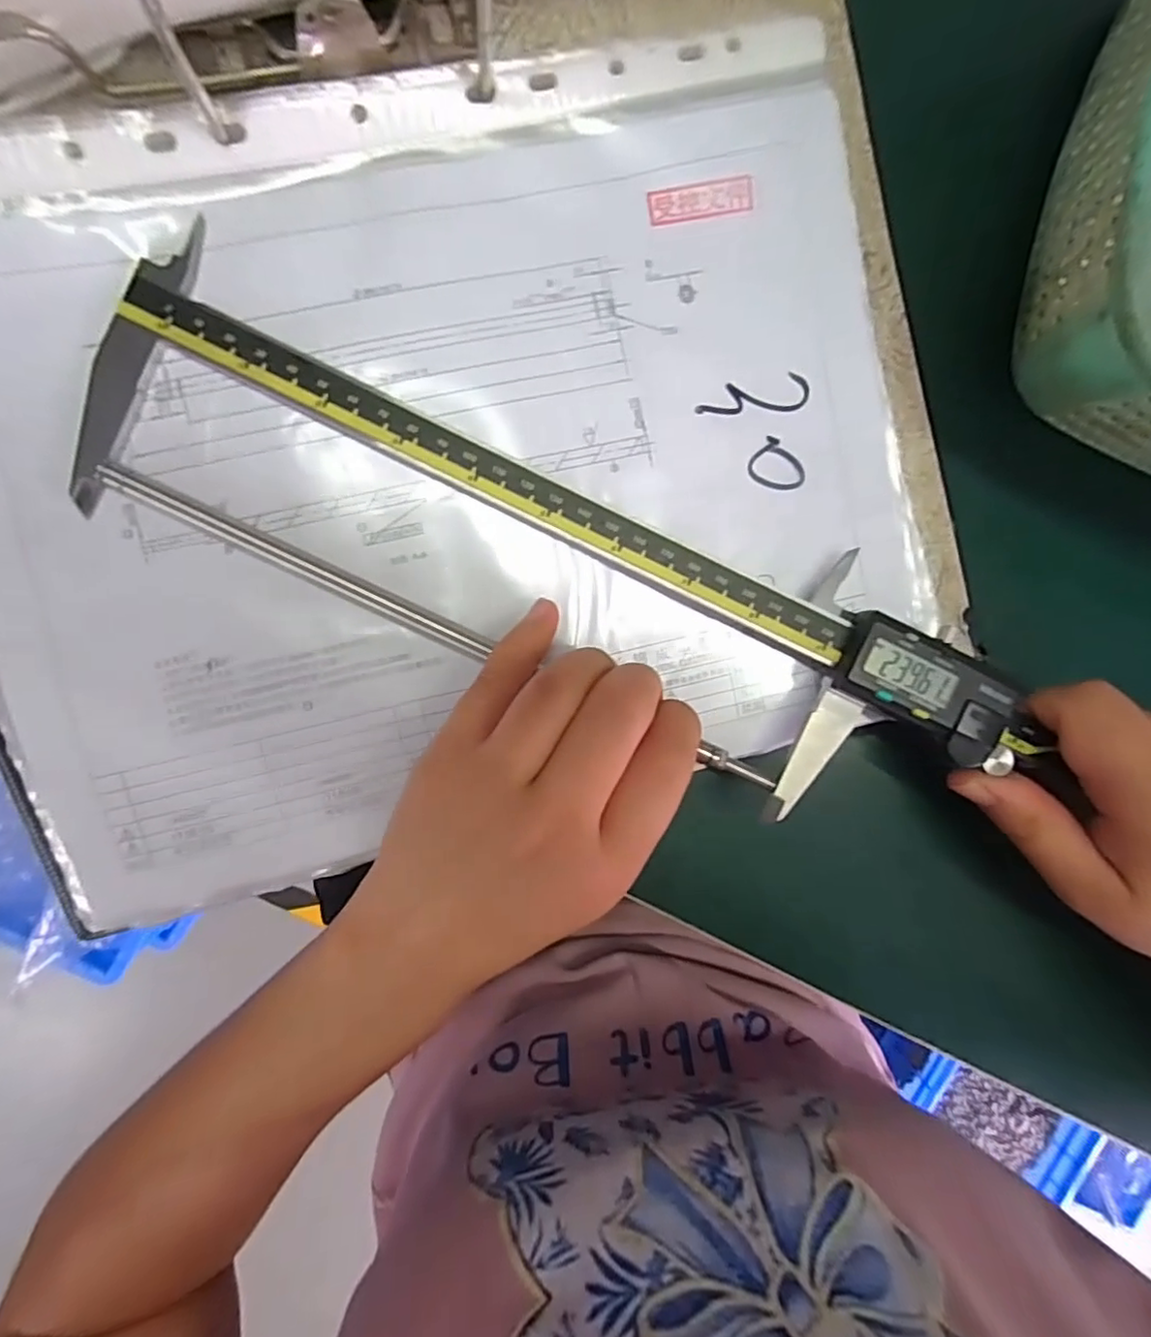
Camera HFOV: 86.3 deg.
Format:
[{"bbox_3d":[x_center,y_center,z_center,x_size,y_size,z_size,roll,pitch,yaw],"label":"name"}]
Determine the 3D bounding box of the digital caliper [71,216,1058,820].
[{"bbox_3d":[0.001,-0.027,0.201,0.323,0.012,0.074,25,92,-4],"label":"digital caliper"}]

